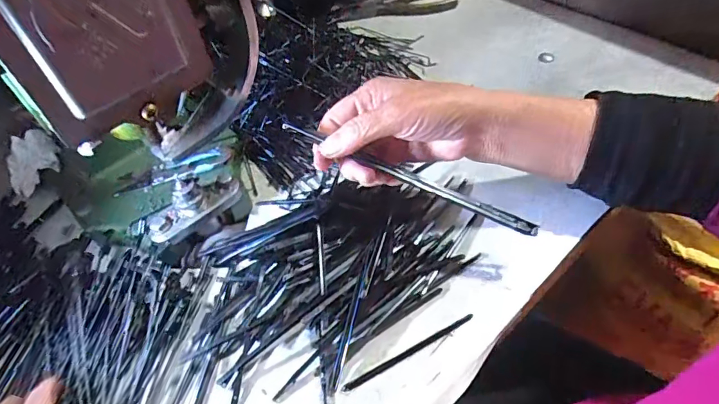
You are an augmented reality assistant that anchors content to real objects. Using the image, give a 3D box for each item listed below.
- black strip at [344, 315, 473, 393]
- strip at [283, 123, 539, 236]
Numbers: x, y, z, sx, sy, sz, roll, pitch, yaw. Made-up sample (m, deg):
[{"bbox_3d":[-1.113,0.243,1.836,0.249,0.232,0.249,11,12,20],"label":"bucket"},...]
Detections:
[{"bbox_3d":[0.034,0.100,0.303,0.099,0.004,0.005,-25,54,-13],"label":"black strip"},{"bbox_3d":[0.036,-0.017,0.315,0.187,0.008,0.009,24,56,0],"label":"strip"}]

